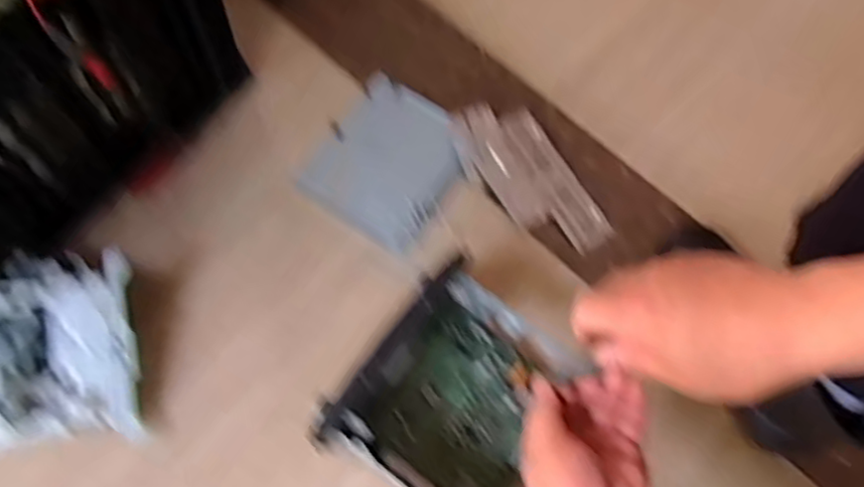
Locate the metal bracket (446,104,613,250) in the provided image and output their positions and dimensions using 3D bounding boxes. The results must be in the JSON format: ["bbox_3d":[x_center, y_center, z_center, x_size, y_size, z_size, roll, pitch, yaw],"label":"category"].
[{"bbox_3d":[0.110,-0.078,0.766,0.101,0.021,0.210,-30,71,-12],"label":"metal bracket"}]

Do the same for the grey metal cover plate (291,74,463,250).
[{"bbox_3d":[-0.050,-0.098,0.775,0.153,0.008,0.175,30,71,11],"label":"grey metal cover plate"}]

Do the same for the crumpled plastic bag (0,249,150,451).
[{"bbox_3d":[-0.376,0.097,0.654,0.173,0.083,0.186,-5,68,-2],"label":"crumpled plastic bag"}]

